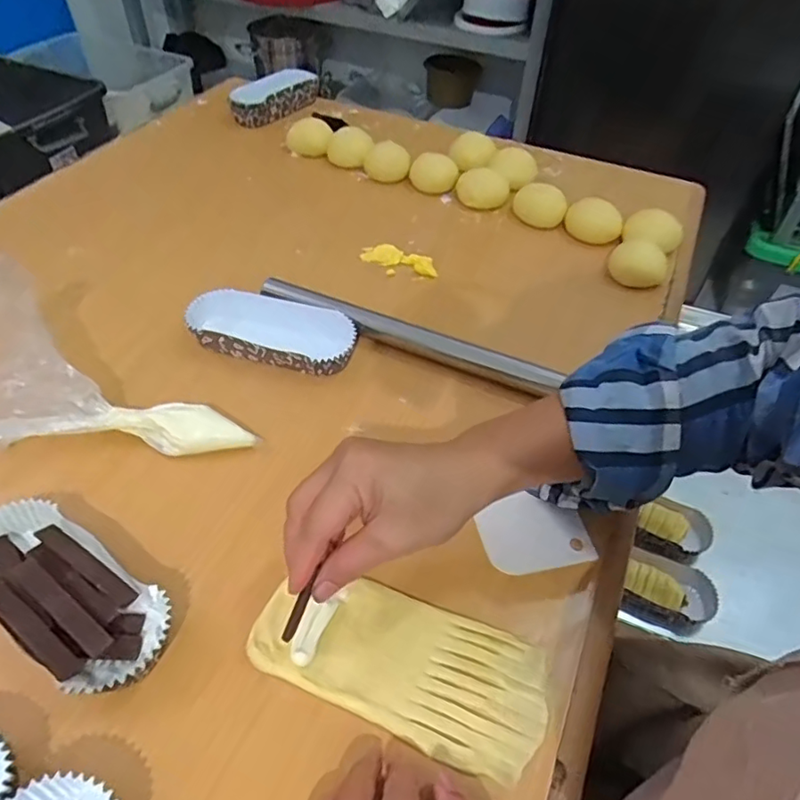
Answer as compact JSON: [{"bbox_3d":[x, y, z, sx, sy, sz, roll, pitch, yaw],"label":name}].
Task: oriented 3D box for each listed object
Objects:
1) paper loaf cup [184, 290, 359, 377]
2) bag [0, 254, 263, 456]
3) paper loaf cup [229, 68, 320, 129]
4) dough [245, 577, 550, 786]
[{"bbox_3d":[-0.108,-0.061,0.504,0.137,0.033,0.060,13,49,8],"label":"paper loaf cup"},{"bbox_3d":[-0.228,-0.003,0.424,0.239,0.073,0.122,25,50,-3],"label":"bag"},{"bbox_3d":[-0.174,-0.431,0.819,0.138,0.046,0.055,-31,57,-27],"label":"paper loaf cup"},{"bbox_3d":[-0.001,0.152,0.338,0.170,0.012,0.078,16,49,8],"label":"dough"}]

